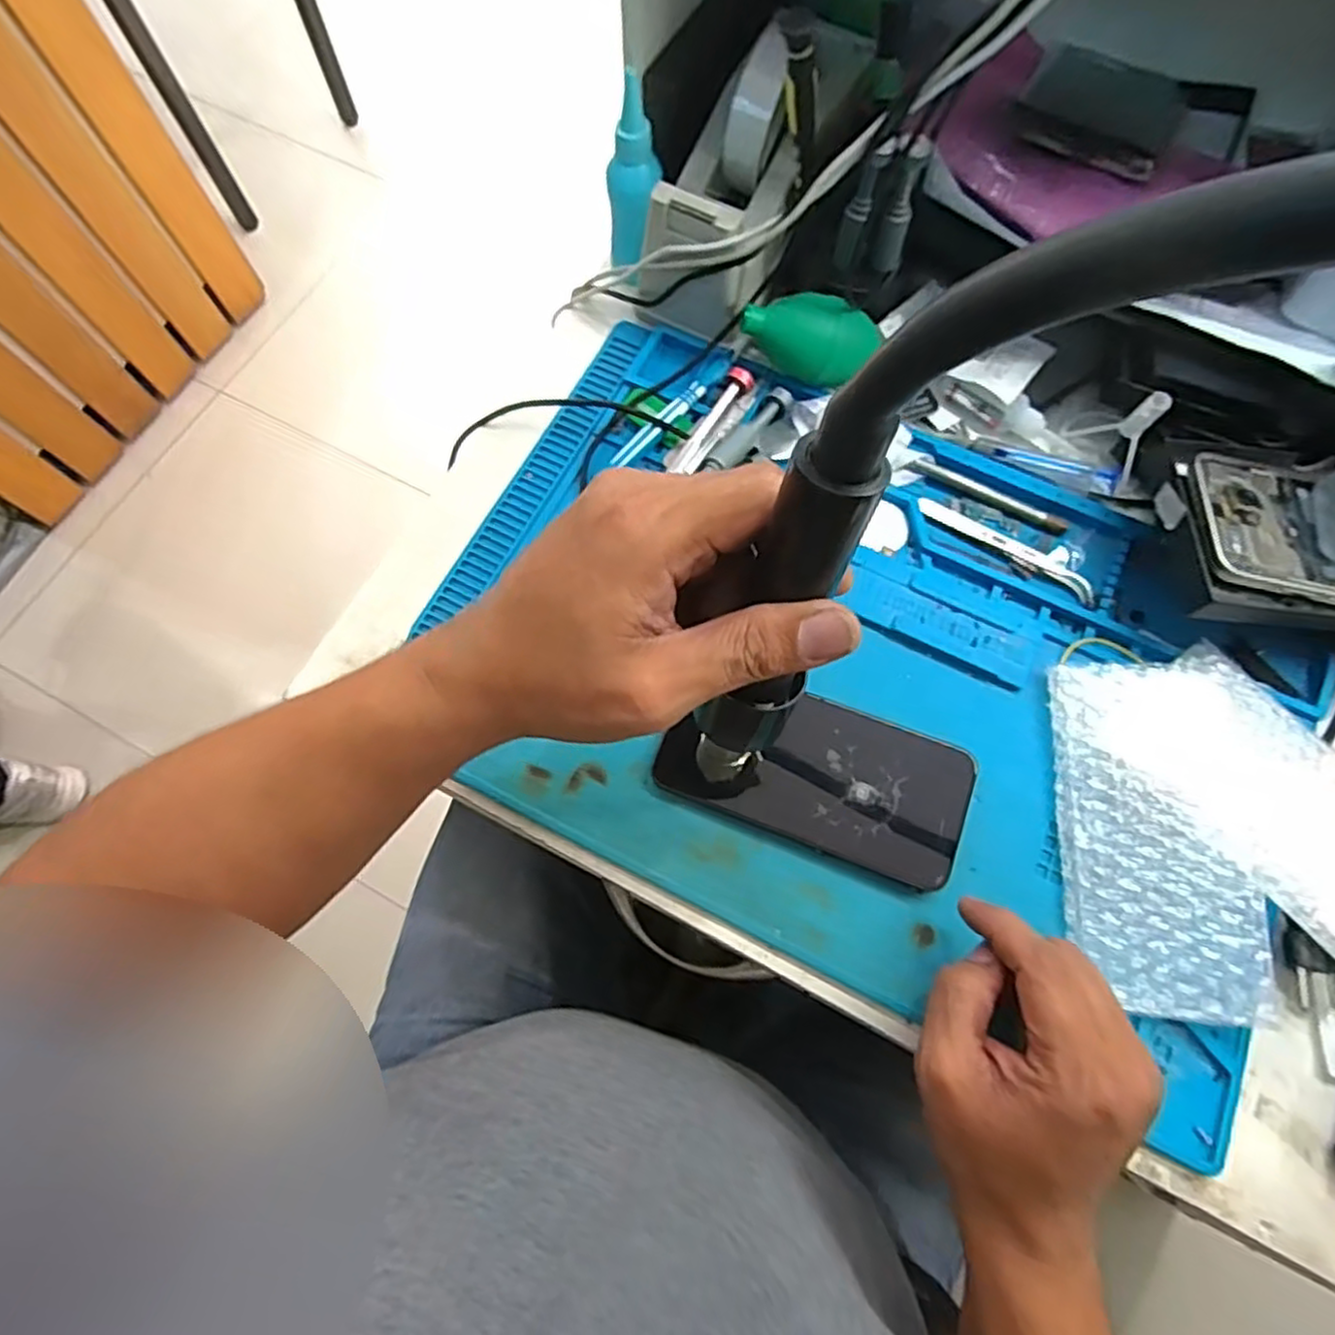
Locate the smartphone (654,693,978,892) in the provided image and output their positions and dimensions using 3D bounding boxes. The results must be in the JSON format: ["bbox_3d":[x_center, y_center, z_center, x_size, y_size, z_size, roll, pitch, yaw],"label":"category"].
[{"bbox_3d":[0.079,0.056,0.383,0.157,0.015,0.075,20,72,6],"label":"smartphone"}]

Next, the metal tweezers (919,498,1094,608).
[{"bbox_3d":[0.204,-0.071,0.429,0.113,0.007,0.014,32,74,9],"label":"metal tweezers"}]

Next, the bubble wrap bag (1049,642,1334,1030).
[{"bbox_3d":[0.297,0.084,0.365,0.178,0.031,0.175,5,72,1],"label":"bubble wrap bag"}]

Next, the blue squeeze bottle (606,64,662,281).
[{"bbox_3d":[-0.022,-0.296,0.438,0.029,0.101,0.030,13,50,3],"label":"blue squeeze bottle"}]

